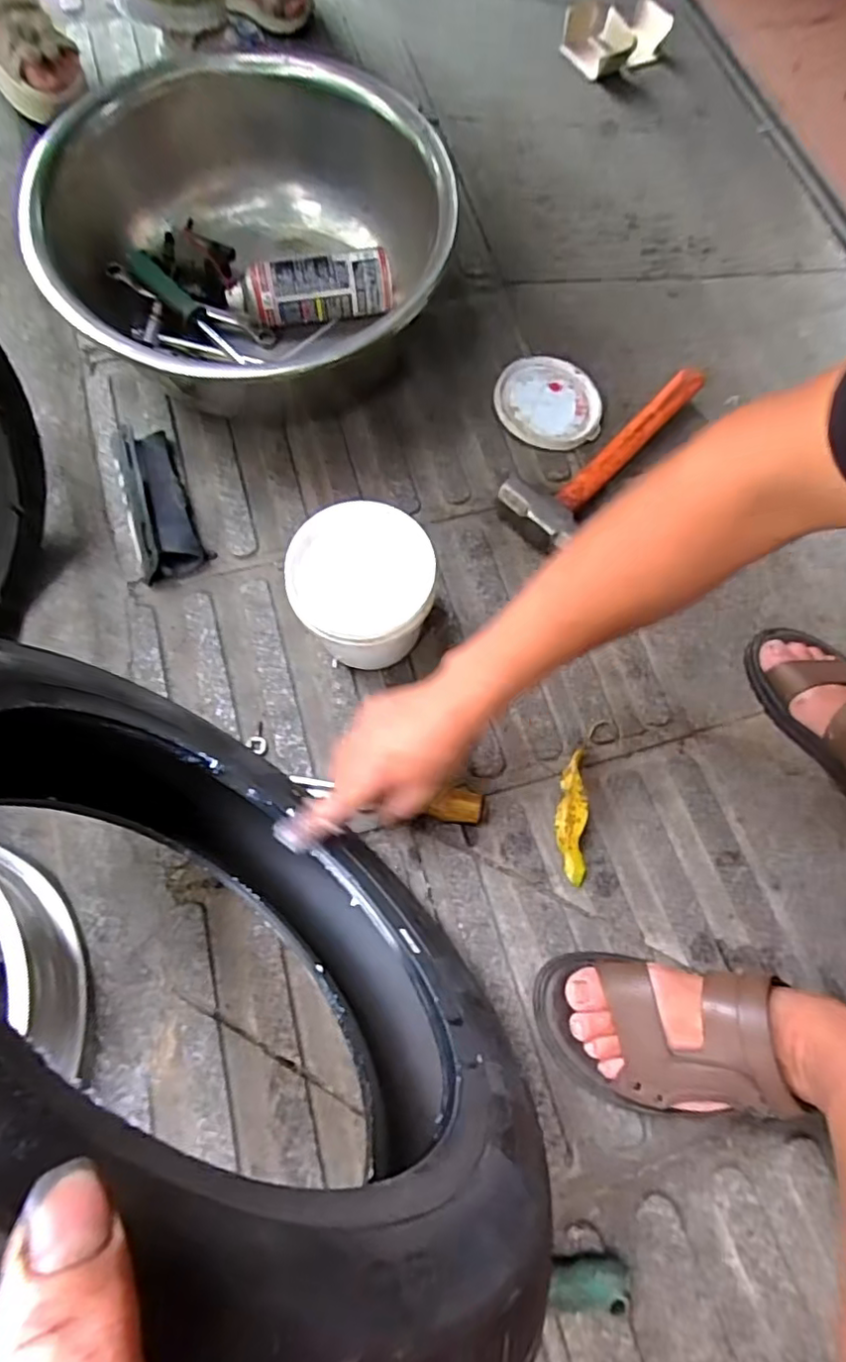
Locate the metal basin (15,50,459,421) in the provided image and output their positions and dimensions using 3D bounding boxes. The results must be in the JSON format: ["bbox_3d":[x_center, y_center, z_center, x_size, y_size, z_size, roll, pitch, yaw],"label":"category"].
[{"bbox_3d":[-0.167,-0.452,0.659,0.355,0.189,0.407,17,73,4],"label":"metal basin"}]

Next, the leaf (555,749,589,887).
[{"bbox_3d":[0.138,0.121,0.565,0.025,0.039,0.123,3,72,-1],"label":"leaf"}]

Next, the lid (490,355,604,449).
[{"bbox_3d":[0.147,-0.330,0.721,0.124,0.023,0.119,-5,68,-2],"label":"lid"}]

